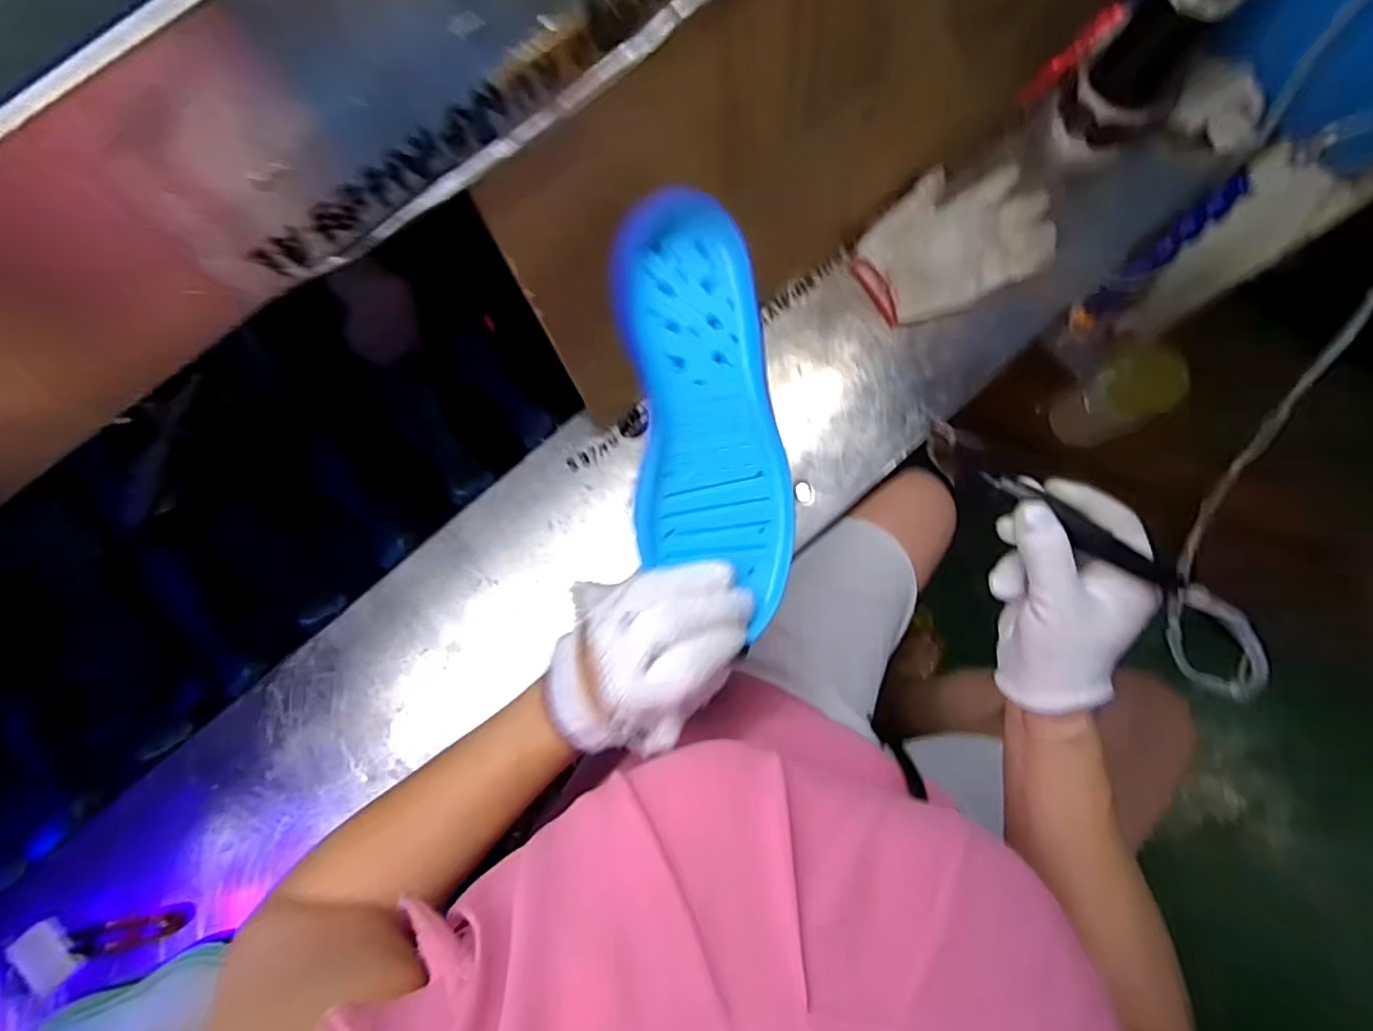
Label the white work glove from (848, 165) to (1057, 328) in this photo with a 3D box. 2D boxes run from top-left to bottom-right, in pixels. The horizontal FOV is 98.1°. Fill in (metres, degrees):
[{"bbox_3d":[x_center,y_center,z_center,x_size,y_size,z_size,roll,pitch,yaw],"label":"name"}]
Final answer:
[{"bbox_3d":[0.258,-0.267,0.581,0.192,0.022,0.124,-26,81,-3],"label":"white work glove"}]

